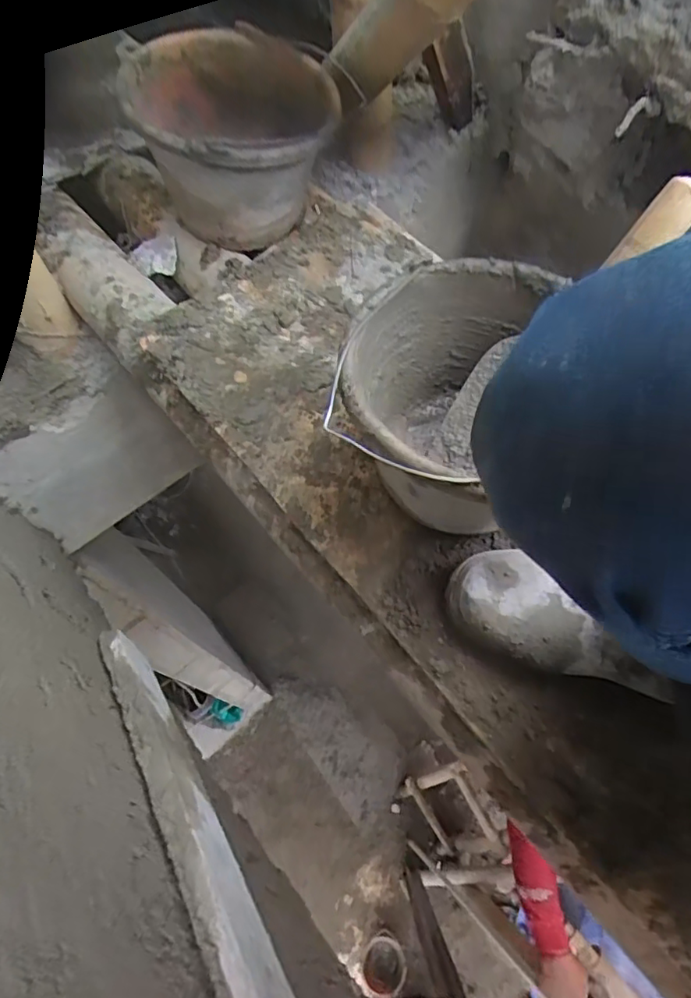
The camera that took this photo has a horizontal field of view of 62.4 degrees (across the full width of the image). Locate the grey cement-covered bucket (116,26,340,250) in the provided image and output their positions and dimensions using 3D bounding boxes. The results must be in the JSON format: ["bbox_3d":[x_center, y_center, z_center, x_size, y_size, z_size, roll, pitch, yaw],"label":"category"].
[{"bbox_3d":[-0.137,-0.439,0.716,0.224,0.164,0.219,0,66,1],"label":"grey cement-covered bucket"}]

